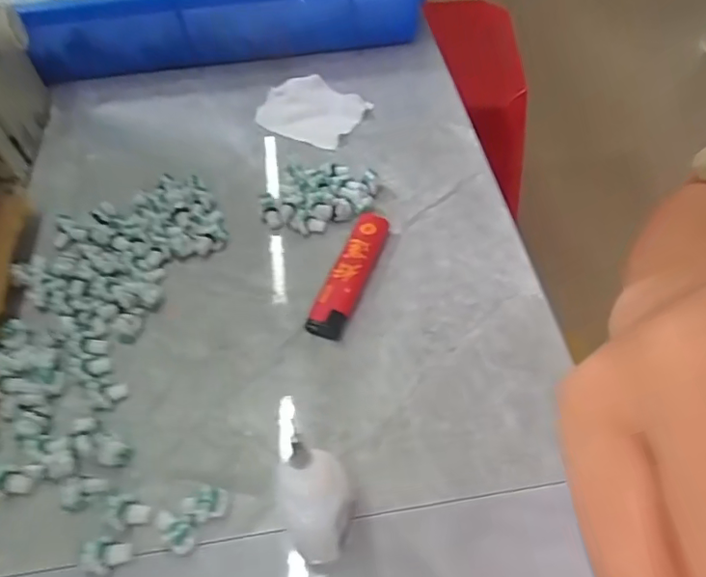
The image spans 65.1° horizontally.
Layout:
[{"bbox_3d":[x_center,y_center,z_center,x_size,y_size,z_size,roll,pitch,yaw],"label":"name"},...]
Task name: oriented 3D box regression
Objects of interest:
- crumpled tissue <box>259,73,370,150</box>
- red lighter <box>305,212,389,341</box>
[{"bbox_3d":[-0.028,-0.122,0.377,0.066,0.006,0.056,29,62,23],"label":"crumpled tissue"},{"bbox_3d":[-0.002,-0.009,0.292,0.020,0.011,0.078,14,57,15],"label":"red lighter"}]

